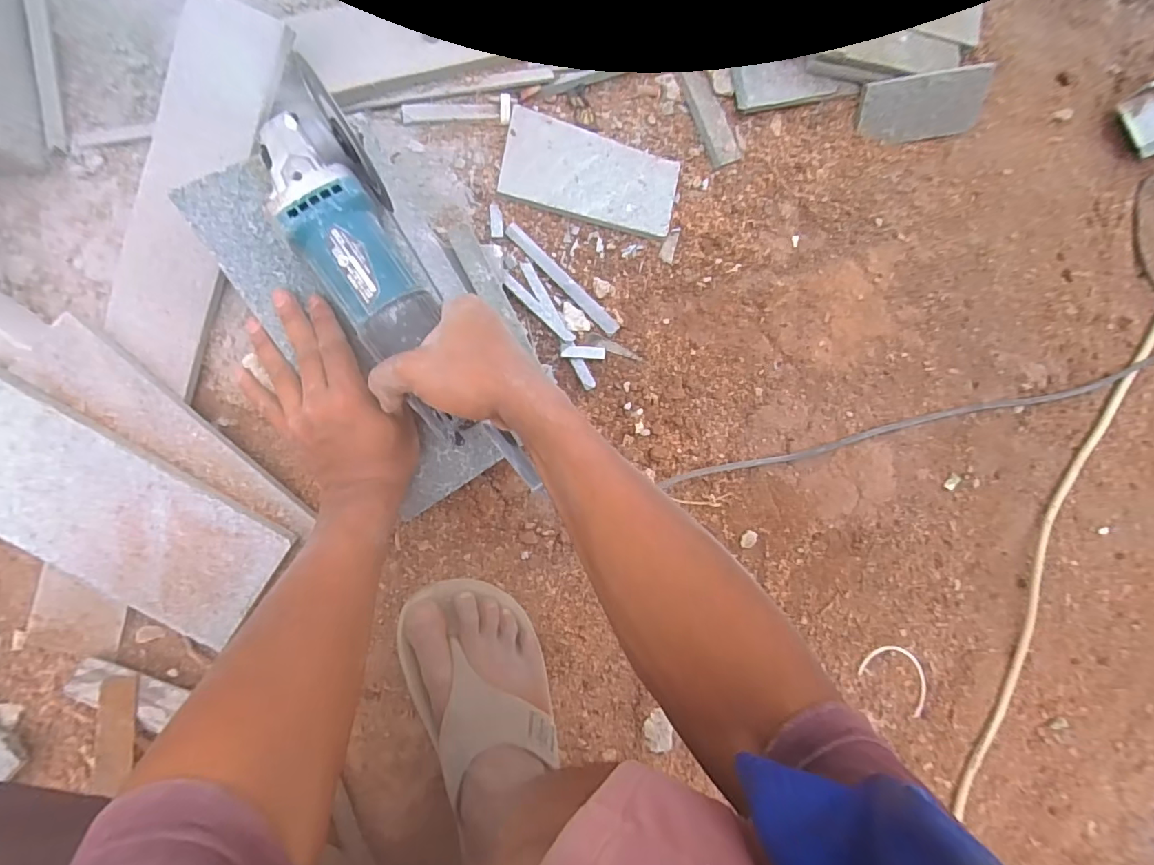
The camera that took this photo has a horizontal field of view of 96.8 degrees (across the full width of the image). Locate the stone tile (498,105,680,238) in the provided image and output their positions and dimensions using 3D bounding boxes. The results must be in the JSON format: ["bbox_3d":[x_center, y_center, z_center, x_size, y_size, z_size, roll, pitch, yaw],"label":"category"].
[{"bbox_3d":[0.016,-0.263,0.524,0.176,0.013,0.086,11,87,-7],"label":"stone tile"}]

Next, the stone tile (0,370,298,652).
[{"bbox_3d":[-0.413,0.068,0.440,0.292,0.007,0.128,34,94,-12],"label":"stone tile"}]

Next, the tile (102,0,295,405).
[{"bbox_3d":[-0.328,-0.198,0.435,0.077,0.011,0.317,19,97,-14],"label":"tile"}]

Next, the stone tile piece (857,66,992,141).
[{"bbox_3d":[0.401,-0.379,0.598,0.139,0.013,0.065,-5,133,4],"label":"stone tile piece"}]

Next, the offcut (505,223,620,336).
[{"bbox_3d":[-0.014,-0.155,0.520,0.148,0.004,0.014,44,99,-4],"label":"offcut"}]

